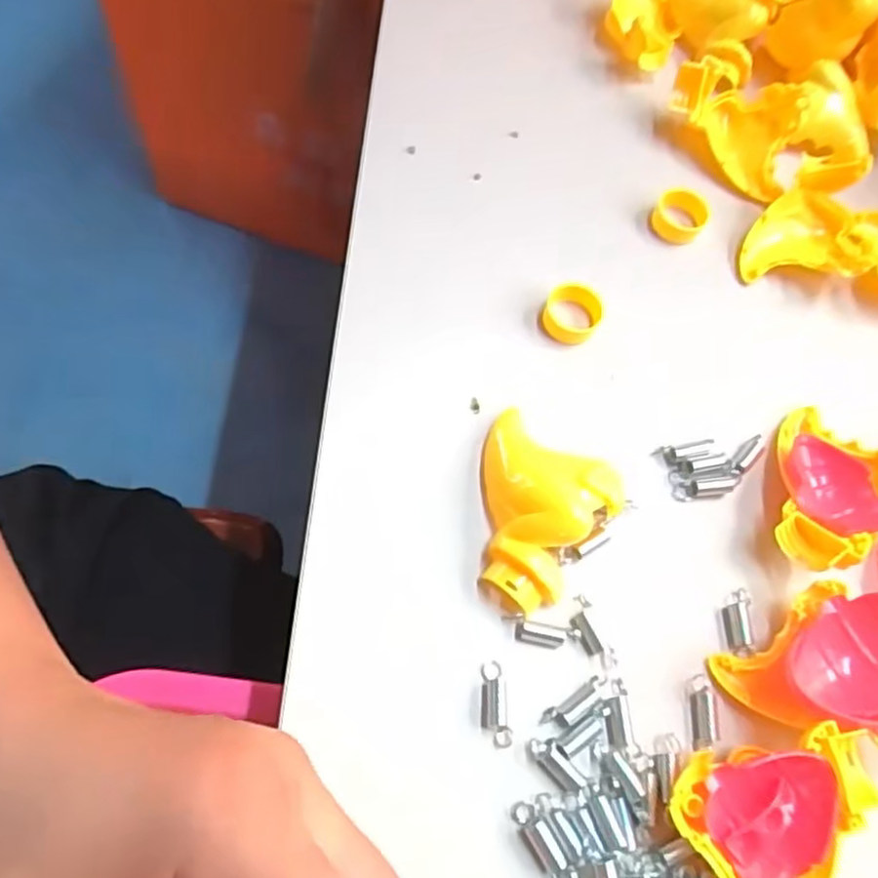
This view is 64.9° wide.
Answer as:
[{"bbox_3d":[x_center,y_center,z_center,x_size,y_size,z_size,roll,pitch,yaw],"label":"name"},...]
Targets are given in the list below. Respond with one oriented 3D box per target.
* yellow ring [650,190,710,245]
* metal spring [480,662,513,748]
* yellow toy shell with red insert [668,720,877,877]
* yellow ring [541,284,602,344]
[{"bbox_3d":[0.115,-0.107,0.332,0.025,0.014,0.022,37,67,9],"label":"yellow ring"},{"bbox_3d":[0.019,0.092,0.240,0.010,0.009,0.028,-4,67,-9],"label":"metal spring"},{"bbox_3d":[0.111,0.125,0.219,0.065,0.017,0.058,-17,70,-15],"label":"yellow toy shell with red insert"},{"bbox_3d":[0.058,-0.054,0.306,0.024,0.015,0.023,3,66,-6],"label":"yellow ring"}]

